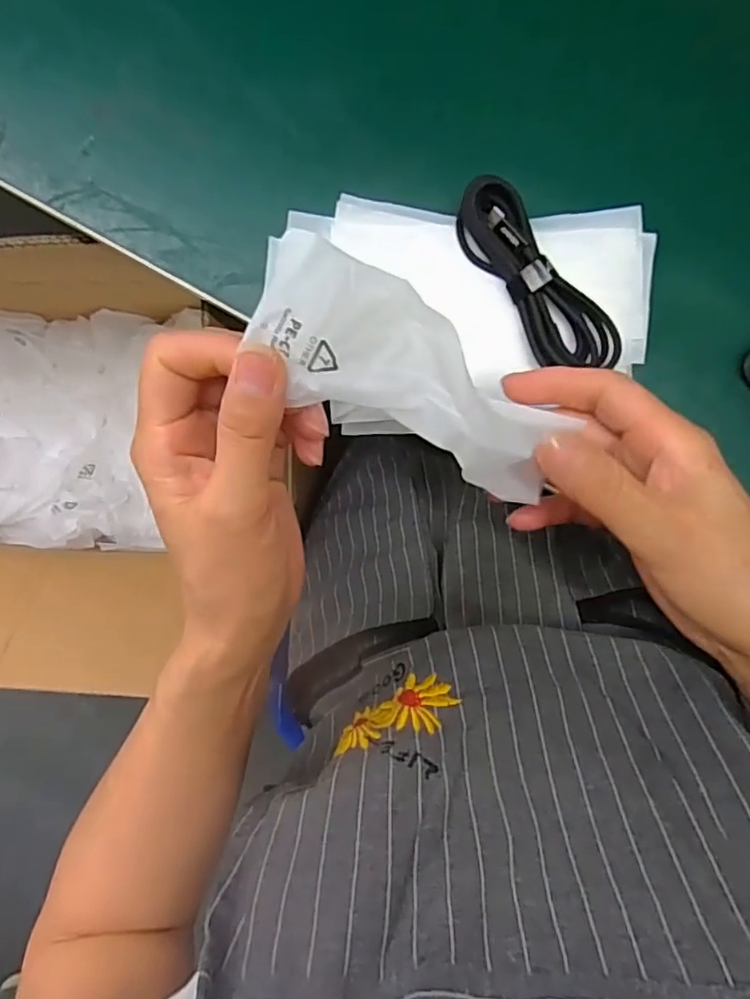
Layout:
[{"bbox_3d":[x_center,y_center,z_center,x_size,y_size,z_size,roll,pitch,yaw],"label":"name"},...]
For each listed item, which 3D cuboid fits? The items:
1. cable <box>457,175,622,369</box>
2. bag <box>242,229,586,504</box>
[{"bbox_3d":[0.082,-0.114,0.312,0.035,0.022,0.113,-35,91,6],"label":"cable"},{"bbox_3d":[0.018,-0.039,0.211,0.128,0.025,0.049,31,97,-21],"label":"bag"}]

